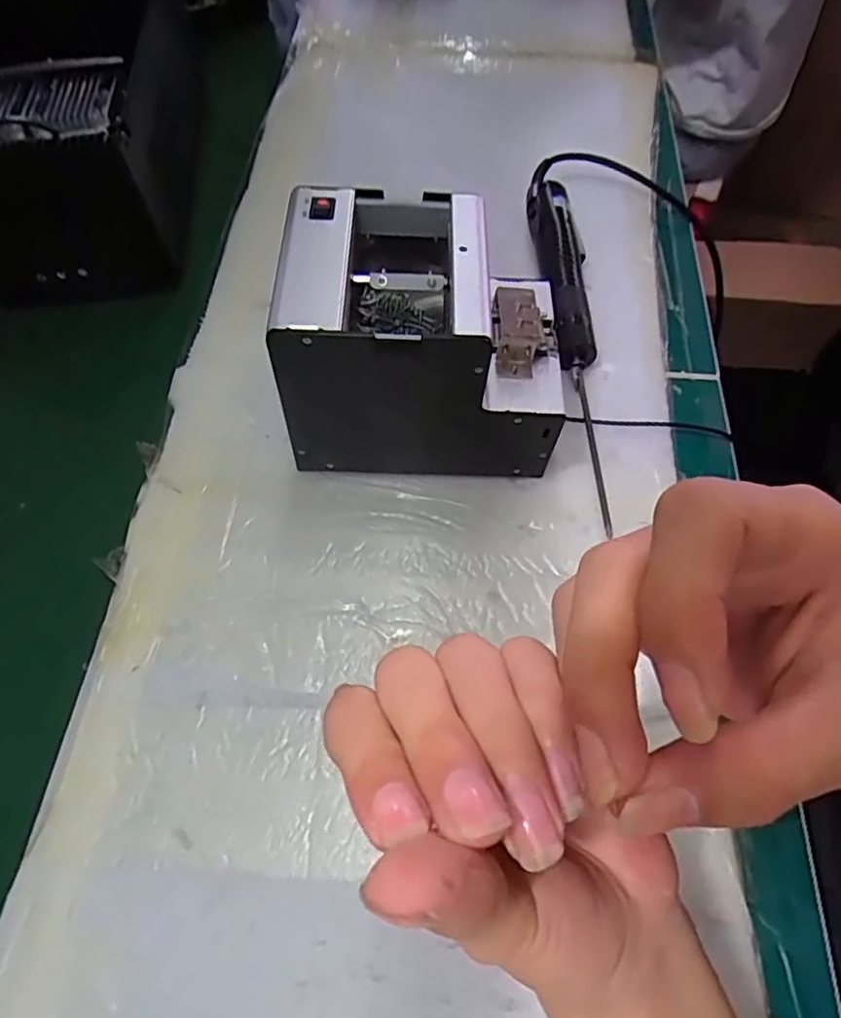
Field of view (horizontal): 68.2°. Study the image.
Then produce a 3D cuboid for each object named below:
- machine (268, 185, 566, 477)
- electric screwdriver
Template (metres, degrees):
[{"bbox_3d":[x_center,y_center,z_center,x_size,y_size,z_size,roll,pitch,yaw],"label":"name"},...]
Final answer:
[{"bbox_3d":[0.004,-0.111,0.423,0.173,0.147,0.121,0,61,1],"label":"machine"},{"bbox_3d":[0.117,-0.155,0.507,0.042,0.045,0.357,0,61,1],"label":"electric screwdriver"}]

